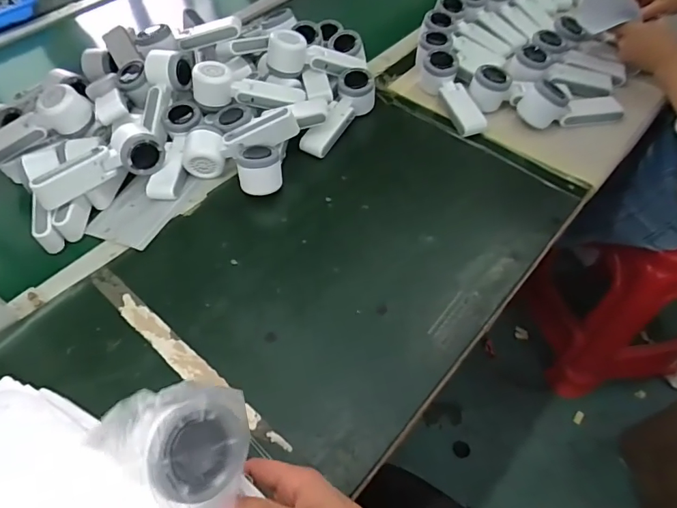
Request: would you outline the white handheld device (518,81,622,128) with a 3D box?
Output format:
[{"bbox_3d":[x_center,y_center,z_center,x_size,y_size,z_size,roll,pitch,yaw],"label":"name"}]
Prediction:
[{"bbox_3d":[0.355,-0.230,0.694,0.144,0.057,0.059,0,54,1],"label":"white handheld device"}]

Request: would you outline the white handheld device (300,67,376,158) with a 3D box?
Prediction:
[{"bbox_3d":[0.001,-0.217,0.709,0.054,0.056,0.160,25,59,18],"label":"white handheld device"}]

